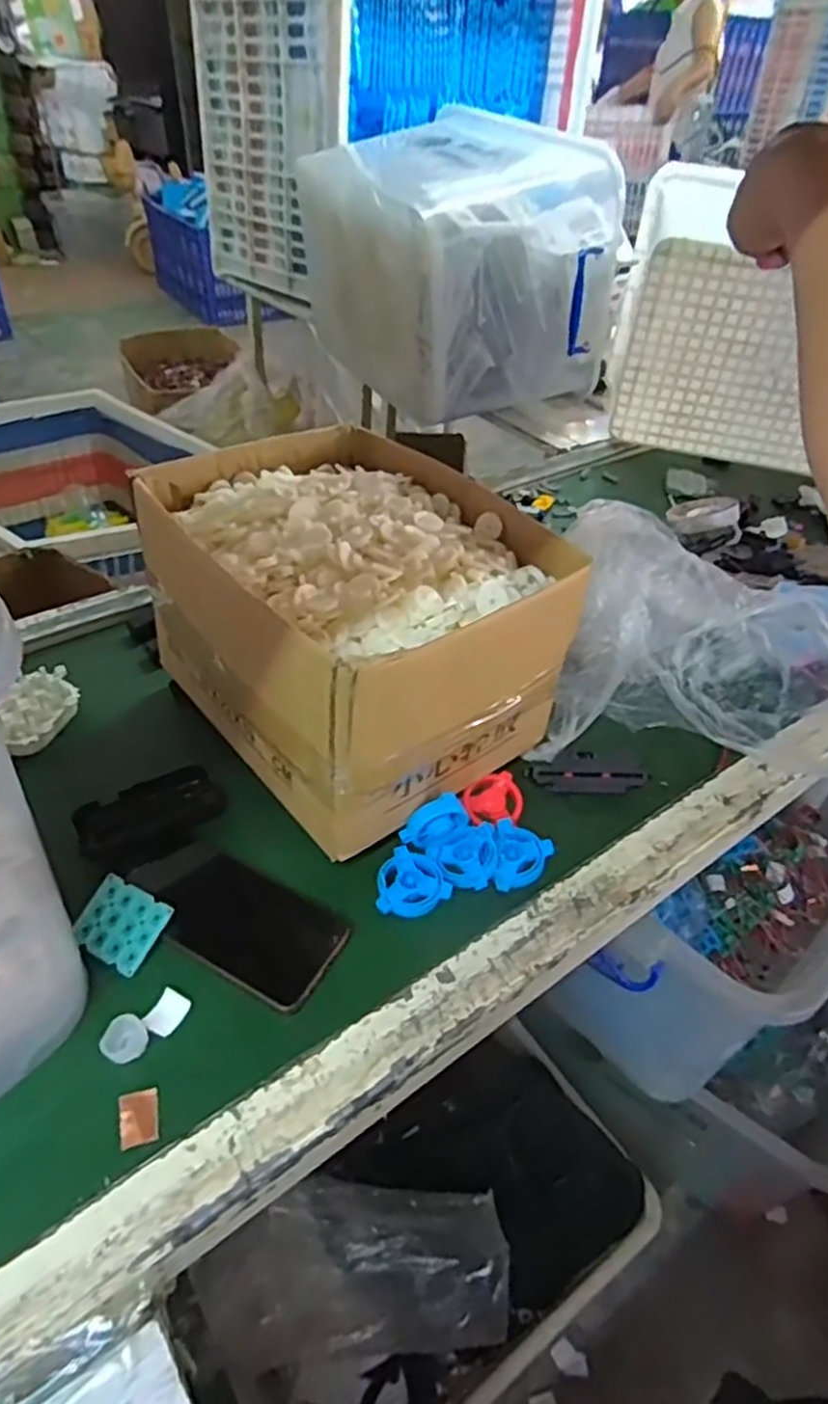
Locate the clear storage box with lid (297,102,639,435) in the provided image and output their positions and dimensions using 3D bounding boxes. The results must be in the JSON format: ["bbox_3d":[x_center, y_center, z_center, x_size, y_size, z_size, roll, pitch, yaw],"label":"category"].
[{"bbox_3d":[0.069,-0.712,1.221,0.366,0.343,0.444,-19,48,-23],"label":"clear storage box with lid"}]

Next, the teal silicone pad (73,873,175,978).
[{"bbox_3d":[-0.203,0.154,0.517,0.057,0.004,0.051,24,66,14],"label":"teal silicone pad"}]

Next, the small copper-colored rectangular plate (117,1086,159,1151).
[{"bbox_3d":[-0.163,0.246,0.441,0.021,0.004,0.029,-5,49,-19],"label":"small copper-colored rectangular plate"}]

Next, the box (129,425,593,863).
[{"bbox_3d":[-0.054,-0.081,0.619,0.243,0.170,0.316,-27,51,-29],"label":"box"}]

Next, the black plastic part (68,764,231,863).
[{"bbox_3d":[-0.208,0.083,0.585,0.106,0.014,0.060,-19,48,-23],"label":"black plastic part"}]

